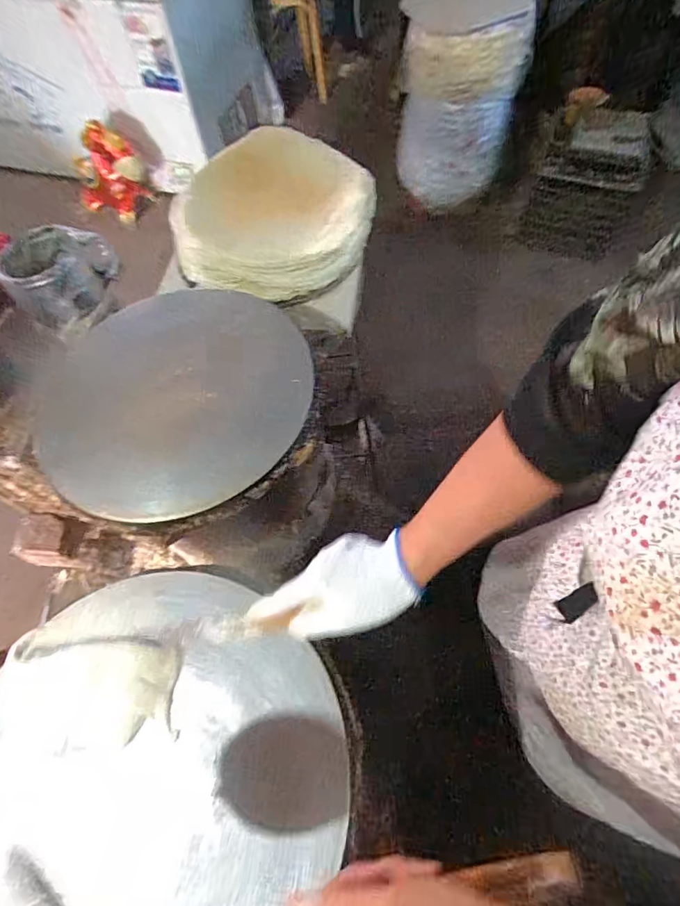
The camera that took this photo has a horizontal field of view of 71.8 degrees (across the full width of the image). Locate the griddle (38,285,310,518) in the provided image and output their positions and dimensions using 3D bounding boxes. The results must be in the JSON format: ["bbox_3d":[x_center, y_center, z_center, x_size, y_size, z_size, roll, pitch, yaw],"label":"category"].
[{"bbox_3d":[-0.222,-0.082,0.642,0.357,0.046,0.340,-2,58,4],"label":"griddle"}]

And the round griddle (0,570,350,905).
[{"bbox_3d":[-0.191,0.298,0.428,0.353,0.043,0.360,-2,58,4],"label":"round griddle"}]

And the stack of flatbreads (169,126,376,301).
[{"bbox_3d":[-0.125,-0.475,0.918,0.350,0.140,0.345,14,60,13],"label":"stack of flatbreads"}]

